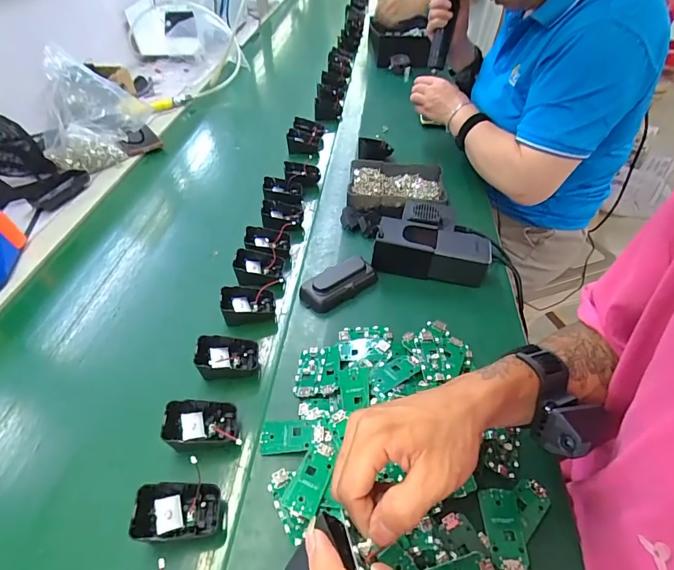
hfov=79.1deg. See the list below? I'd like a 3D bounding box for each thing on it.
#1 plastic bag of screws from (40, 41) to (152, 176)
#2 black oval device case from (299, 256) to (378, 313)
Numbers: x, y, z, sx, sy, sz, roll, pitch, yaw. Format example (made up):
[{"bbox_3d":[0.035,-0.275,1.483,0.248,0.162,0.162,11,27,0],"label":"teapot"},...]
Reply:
[{"bbox_3d":[-0.482,-0.338,0.793,0.190,0.206,0.094,-36,53,-25],"label":"plastic bag of screws"},{"bbox_3d":[0.001,-0.003,0.553,0.107,0.031,0.054,-29,51,-20],"label":"black oval device case"}]

